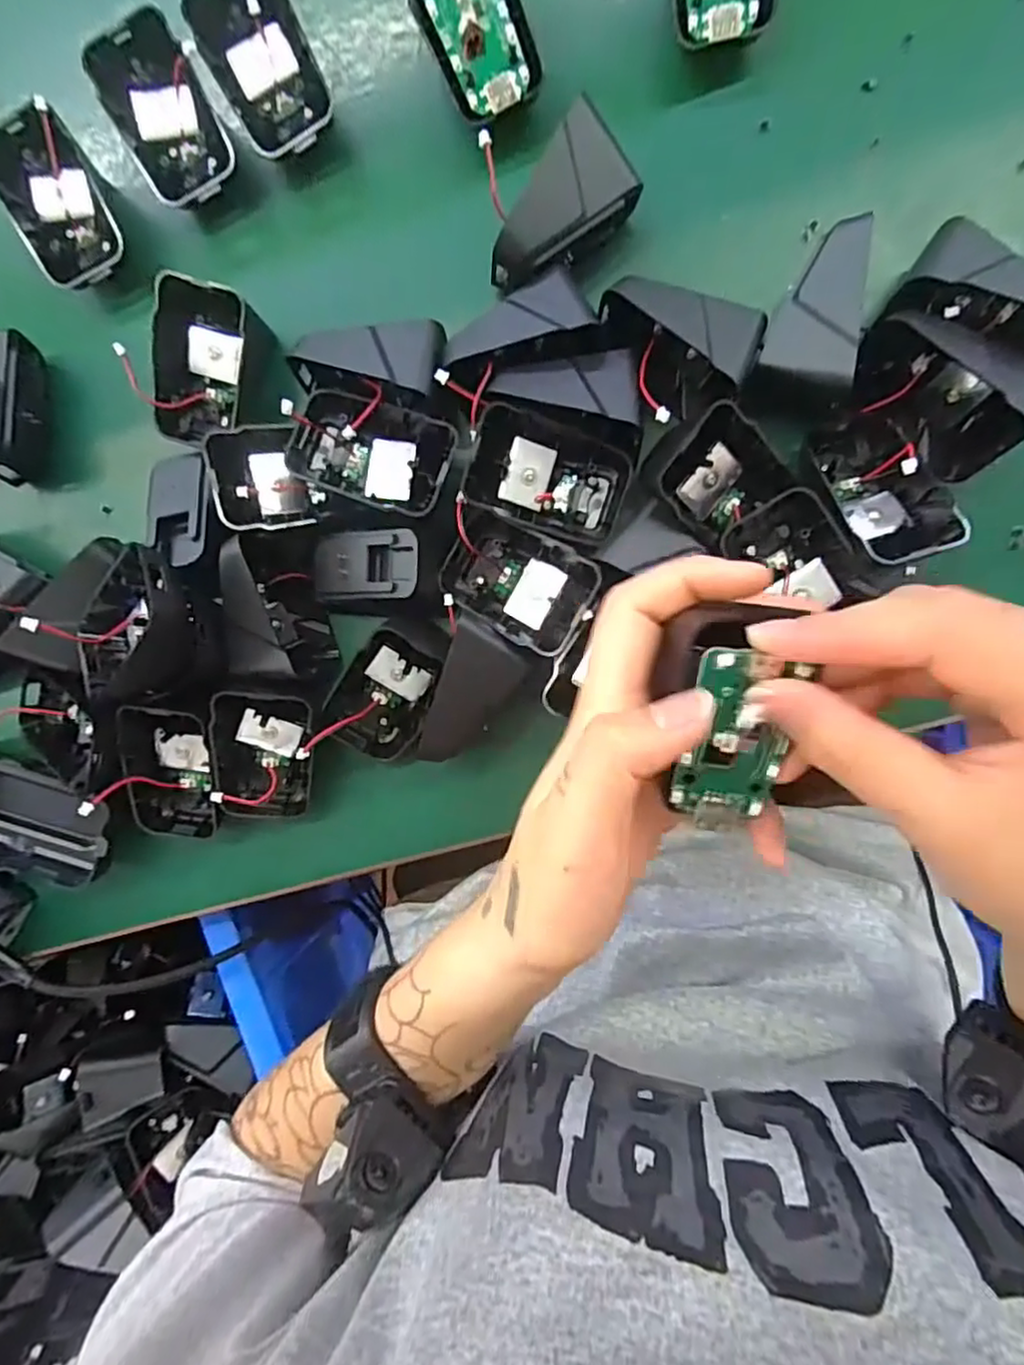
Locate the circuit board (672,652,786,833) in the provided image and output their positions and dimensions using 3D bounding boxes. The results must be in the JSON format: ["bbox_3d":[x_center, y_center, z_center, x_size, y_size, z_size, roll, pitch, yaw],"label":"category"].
[{"bbox_3d":[0.065,0.019,0.198,0.030,0.004,0.064,0,122,7],"label":"circuit board"}]

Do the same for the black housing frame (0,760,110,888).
[{"bbox_3d":[-0.253,0.068,0.339,0.111,0.029,0.054,16,93,7],"label":"black housing frame"}]

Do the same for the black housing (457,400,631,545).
[{"bbox_3d":[0.017,-0.089,0.288,0.066,0.031,0.046,18,93,7],"label":"black housing"}]

